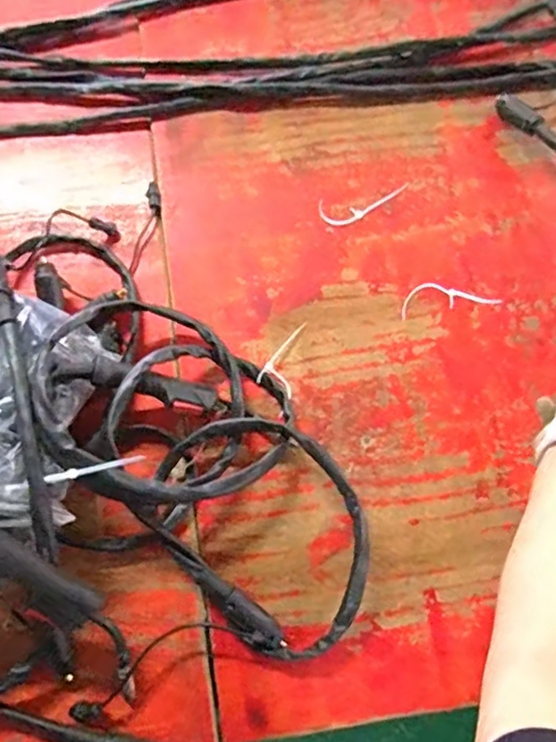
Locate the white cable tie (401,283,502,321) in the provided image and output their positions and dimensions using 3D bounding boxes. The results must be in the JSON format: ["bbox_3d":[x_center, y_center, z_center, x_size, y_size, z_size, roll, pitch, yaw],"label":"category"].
[{"bbox_3d":[0.235,-0.103,0.792,0.139,0.004,0.046,-10,76,-3],"label":"white cable tie"}]

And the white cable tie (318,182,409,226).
[{"bbox_3d":[0.126,-0.236,0.823,0.133,0.004,0.046,-12,76,-3],"label":"white cable tie"}]

